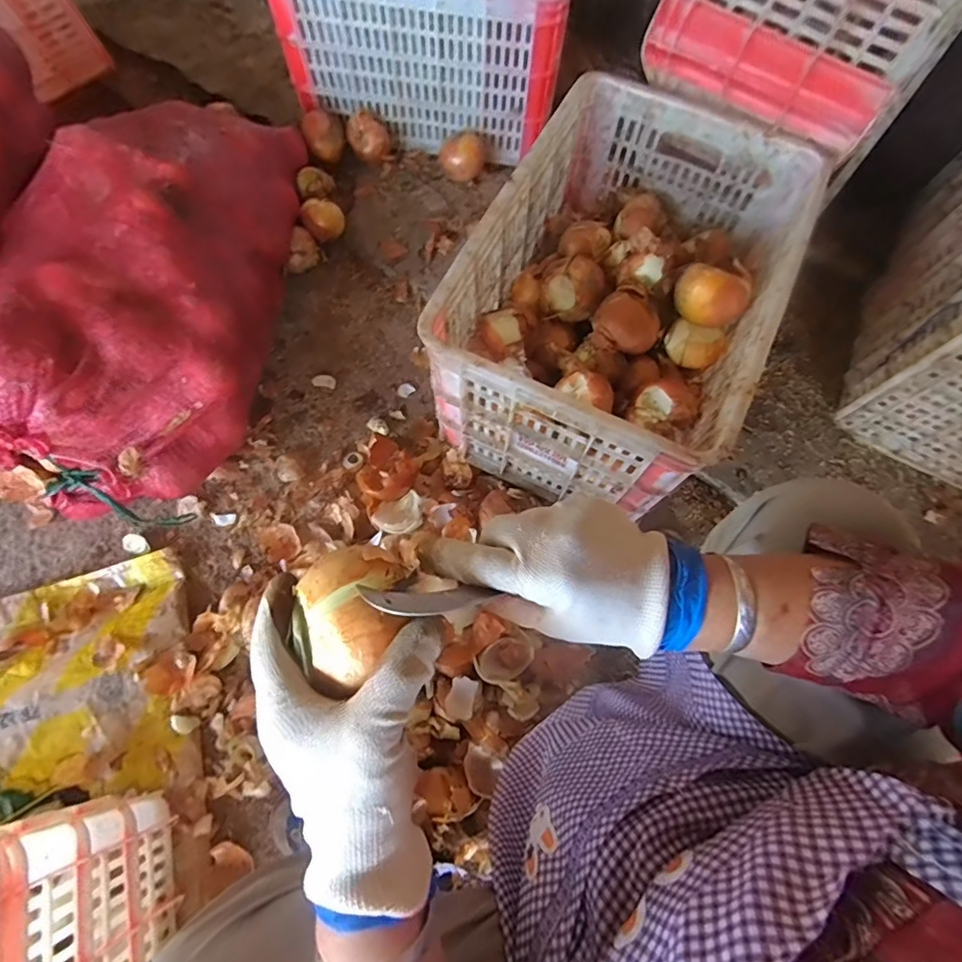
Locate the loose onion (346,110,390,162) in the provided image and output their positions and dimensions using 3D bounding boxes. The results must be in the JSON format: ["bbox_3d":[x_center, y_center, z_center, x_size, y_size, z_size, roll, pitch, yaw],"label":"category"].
[{"bbox_3d":[-0.222,-0.676,0.997,0.083,0.066,0.074,-6,67,-5],"label":"loose onion"}]

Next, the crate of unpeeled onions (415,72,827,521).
[{"bbox_3d":[0.182,-0.241,0.710,0.346,0.265,0.509,25,68,8],"label":"crate of unpeeled onions"}]

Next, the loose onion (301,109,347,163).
[{"bbox_3d":[-0.306,-0.682,0.977,0.078,0.077,0.086,-10,68,-7],"label":"loose onion"}]

